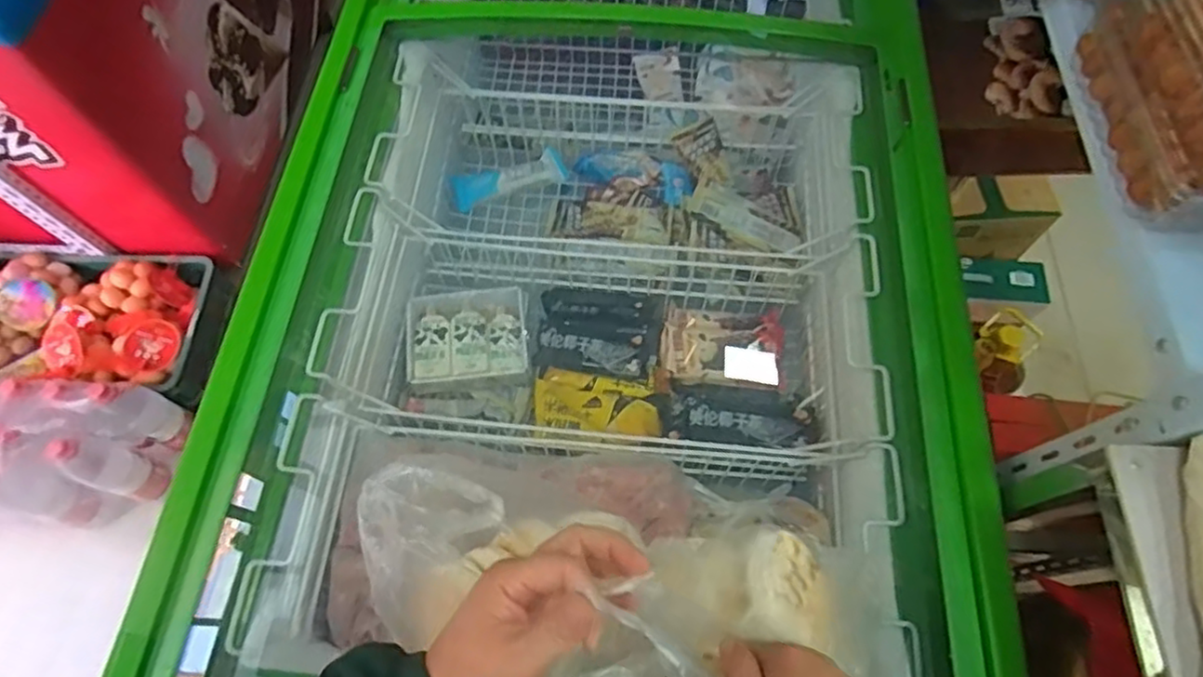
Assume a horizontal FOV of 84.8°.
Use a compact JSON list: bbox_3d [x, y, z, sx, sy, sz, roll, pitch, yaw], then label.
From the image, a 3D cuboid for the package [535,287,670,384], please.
[{"bbox_3d":[-0.002,-0.004,1.005,0.186,0.045,0.137,5,66,3],"label":"package"}]

